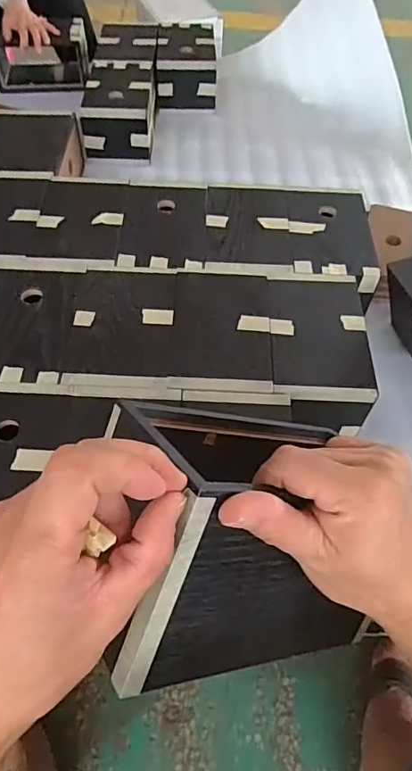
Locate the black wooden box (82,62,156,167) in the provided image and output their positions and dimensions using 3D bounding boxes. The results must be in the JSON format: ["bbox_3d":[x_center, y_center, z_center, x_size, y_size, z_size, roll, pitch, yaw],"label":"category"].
[{"bbox_3d":[-0.181,-0.601,1.128,0.141,0.112,0.251,1,55,0],"label":"black wooden box"}]

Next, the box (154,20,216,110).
[{"bbox_3d":[-0.047,-0.782,1.260,0.139,0.110,0.239,-1,56,-1],"label":"box"}]

